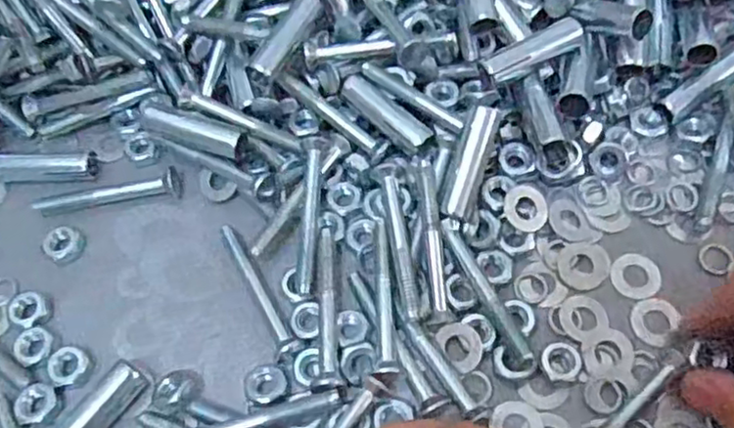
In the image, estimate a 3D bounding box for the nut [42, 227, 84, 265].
[{"bbox_3d":[-0.113,0.011,0.251,0.013,0.004,0.016,-38,66,-16],"label":"nut"}]

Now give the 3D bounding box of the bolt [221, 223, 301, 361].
[{"bbox_3d":[-0.038,0.025,0.235,0.008,0.006,0.055,-26,63,-10],"label":"bolt"}]

